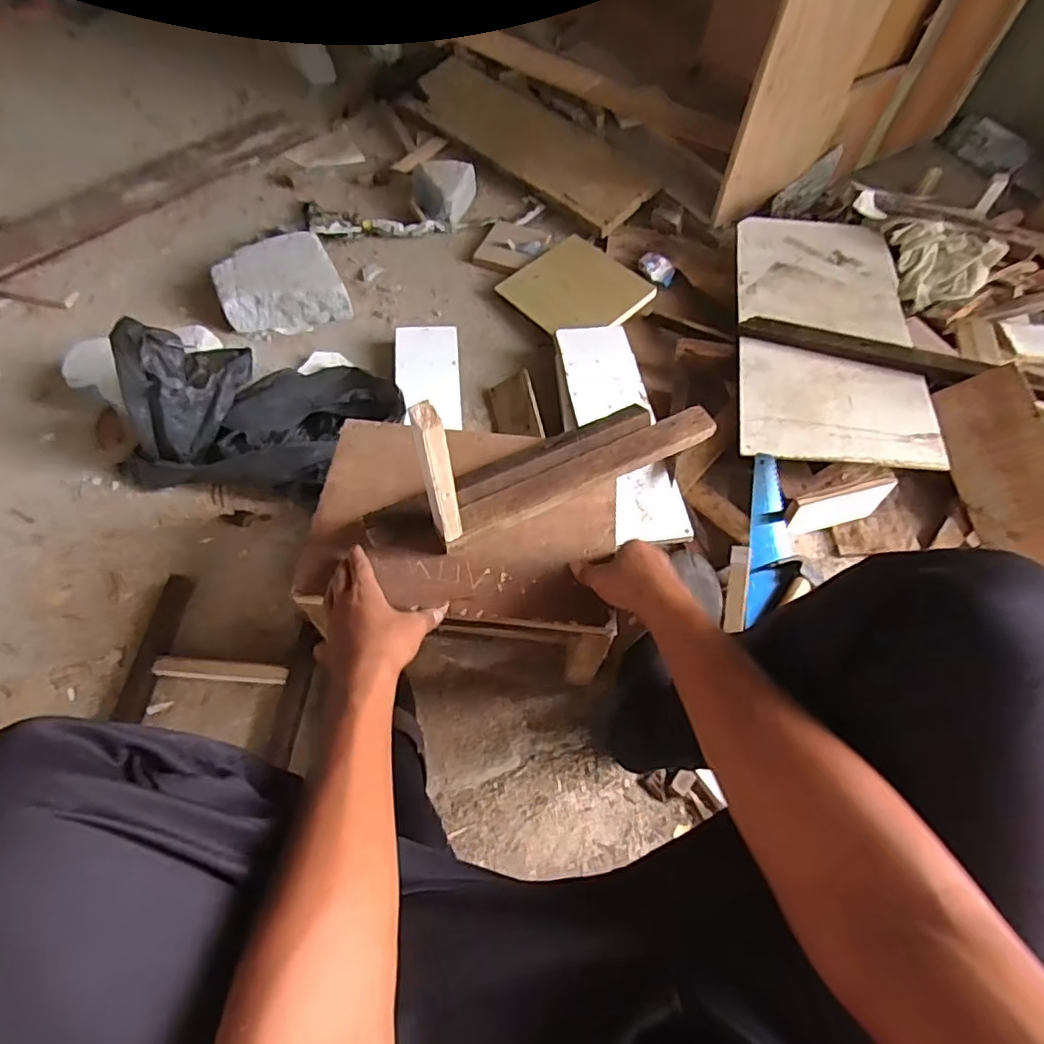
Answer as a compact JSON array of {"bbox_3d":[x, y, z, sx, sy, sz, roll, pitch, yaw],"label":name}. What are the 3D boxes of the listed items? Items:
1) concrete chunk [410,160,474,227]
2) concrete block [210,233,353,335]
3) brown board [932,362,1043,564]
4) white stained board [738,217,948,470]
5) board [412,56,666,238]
[{"bbox_3d":[-0.156,-0.657,1.202,0.128,0.054,0.115,-3,62,-3],"label":"concrete chunk"},{"bbox_3d":[-0.428,-0.419,1.067,0.201,0.066,0.184,-21,65,-12],"label":"concrete block"},{"bbox_3d":[0.670,-0.067,0.830,0.029,0.118,0.278,-7,76,-54],"label":"brown board"},{"bbox_3d":[0.484,-0.326,0.975,0.260,0.024,0.545,3,60,8],"label":"white stained board"},{"bbox_3d":[0.008,-0.835,1.309,0.185,0.019,0.645,-44,69,-8],"label":"board"}]

